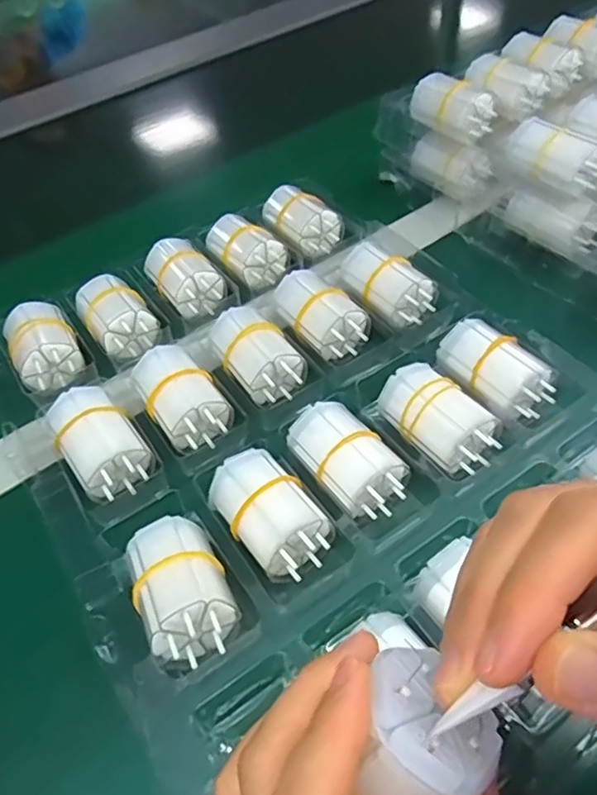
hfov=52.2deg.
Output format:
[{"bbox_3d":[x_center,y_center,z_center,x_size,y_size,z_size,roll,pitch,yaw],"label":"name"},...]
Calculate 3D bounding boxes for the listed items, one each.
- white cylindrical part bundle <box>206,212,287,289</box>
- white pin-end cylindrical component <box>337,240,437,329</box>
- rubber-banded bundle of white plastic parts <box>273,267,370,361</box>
[{"bbox_3d":[-0.038,-0.107,0.436,0.036,0.027,0.059,-35,55,-21],"label":"white cylindrical part bundle"},{"bbox_3d":[0.059,-0.074,0.400,0.040,0.033,0.062,-25,52,-15],"label":"white pin-end cylindrical component"},{"bbox_3d":[0.014,-0.054,0.384,0.040,0.028,0.061,-27,53,-16],"label":"rubber-banded bundle of white plastic parts"}]

